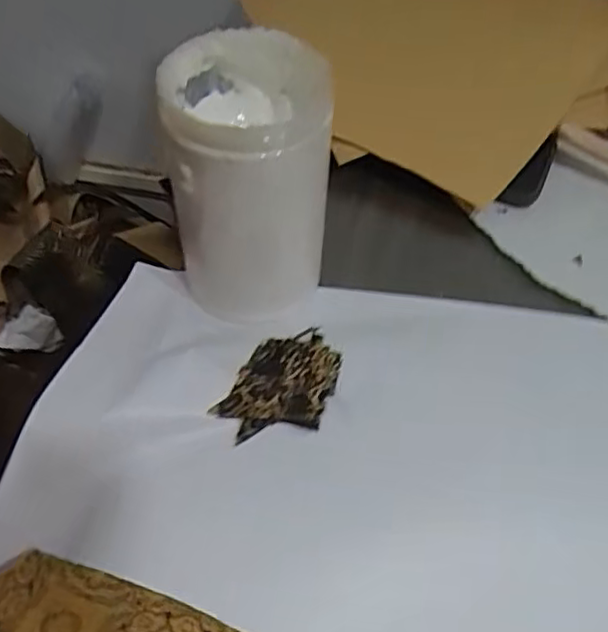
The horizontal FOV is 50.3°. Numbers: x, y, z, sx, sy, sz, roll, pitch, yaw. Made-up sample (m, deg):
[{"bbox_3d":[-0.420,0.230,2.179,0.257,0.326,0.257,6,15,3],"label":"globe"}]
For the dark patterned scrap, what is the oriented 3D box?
[{"bbox_3d":[-0.011,0.039,0.349,0.049,0.004,0.066,31,78,10],"label":"dark patterned scrap"}]

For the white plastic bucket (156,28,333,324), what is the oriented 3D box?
[{"bbox_3d":[-0.032,-0.071,0.353,0.081,0.135,0.089,-4,53,-5],"label":"white plastic bucket"}]

